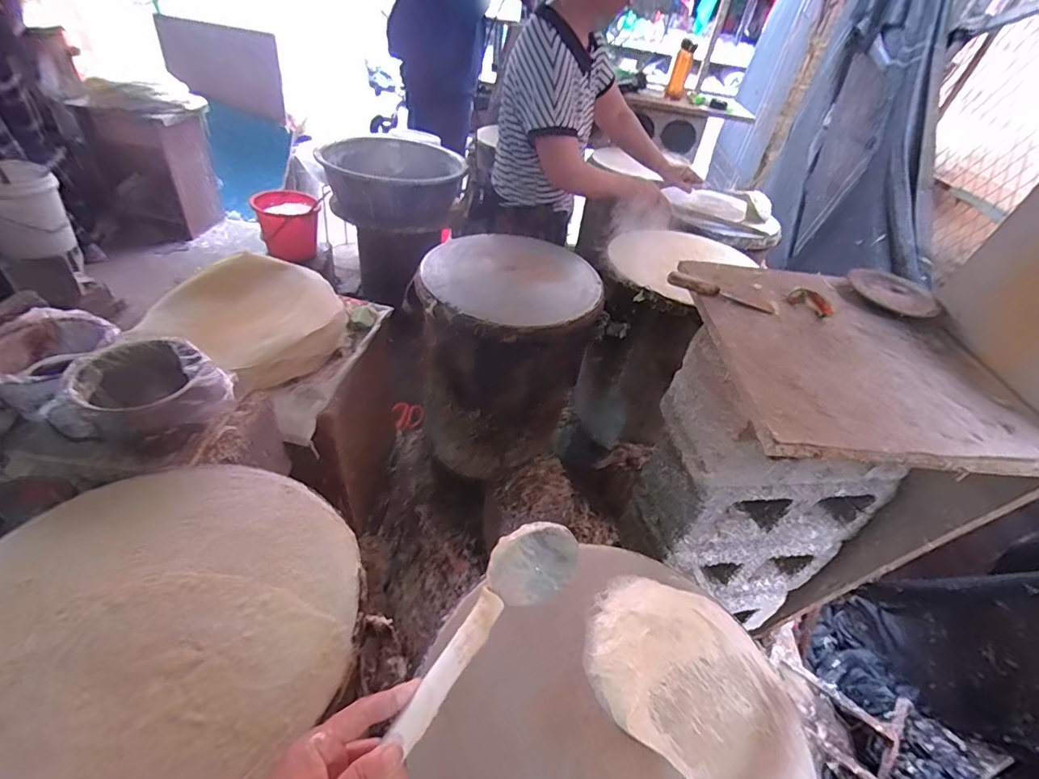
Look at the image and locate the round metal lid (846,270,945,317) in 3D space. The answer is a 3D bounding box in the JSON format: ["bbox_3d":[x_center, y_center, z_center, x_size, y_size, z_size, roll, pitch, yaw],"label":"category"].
[{"bbox_3d":[0.662,-0.174,0.851,0.133,0.014,0.133,6,42,-5],"label":"round metal lid"}]

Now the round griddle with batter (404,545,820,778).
[{"bbox_3d":[0.091,0.332,0.445,0.365,0.047,0.346,6,42,-5],"label":"round griddle with batter"}]

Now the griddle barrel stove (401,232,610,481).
[{"bbox_3d":[-0.052,-0.084,1.157,0.371,0.450,0.375,-13,46,-24],"label":"griddle barrel stove"}]

